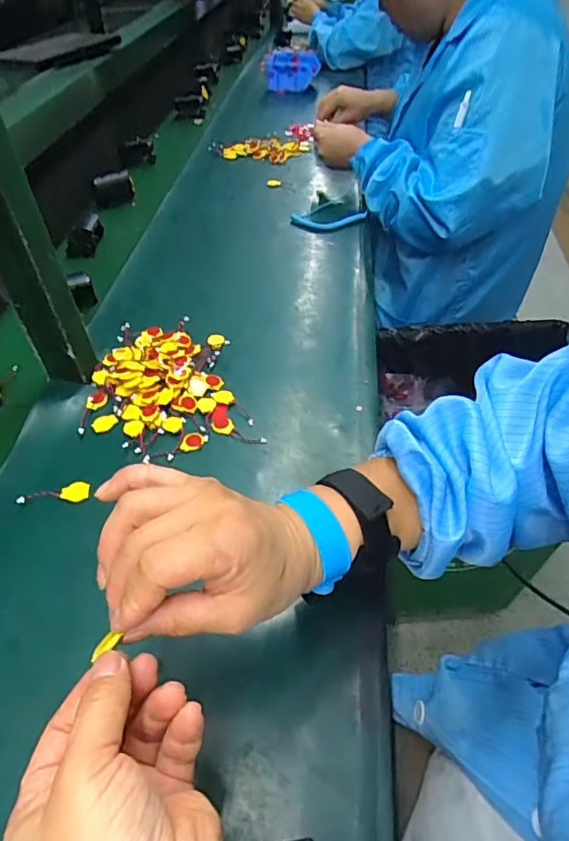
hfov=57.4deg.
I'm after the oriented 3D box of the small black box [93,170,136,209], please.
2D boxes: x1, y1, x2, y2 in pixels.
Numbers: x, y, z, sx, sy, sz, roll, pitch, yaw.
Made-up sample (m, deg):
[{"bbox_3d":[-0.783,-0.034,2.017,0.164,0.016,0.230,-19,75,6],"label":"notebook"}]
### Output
[{"bbox_3d":[-0.303,-0.412,0.923,0.071,0.046,0.023,-21,48,-16],"label":"small black box"}]

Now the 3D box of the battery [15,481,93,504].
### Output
[{"bbox_3d":[-0.207,0.065,0.467,0.061,0.008,0.020,-6,45,-2],"label":"battery"}]

